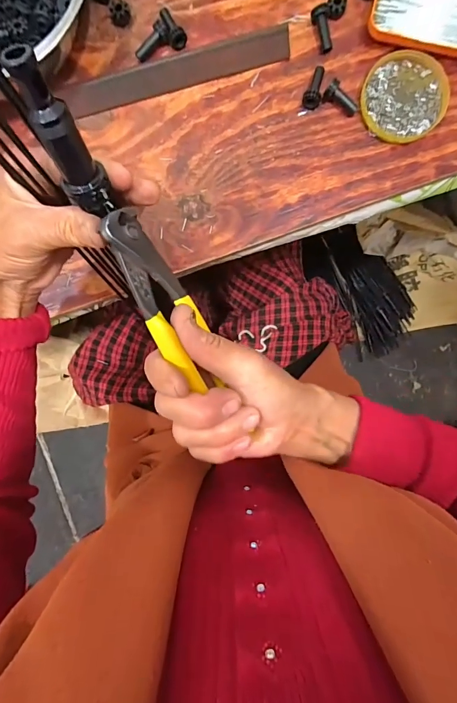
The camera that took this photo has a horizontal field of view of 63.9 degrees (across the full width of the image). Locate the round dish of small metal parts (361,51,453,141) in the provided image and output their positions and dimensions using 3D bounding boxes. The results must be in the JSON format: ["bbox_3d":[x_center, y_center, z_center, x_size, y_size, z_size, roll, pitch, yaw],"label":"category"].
[{"bbox_3d":[0.175,-0.256,0.368,0.082,0.013,0.082,0,89,1],"label":"round dish of small metal parts"}]

